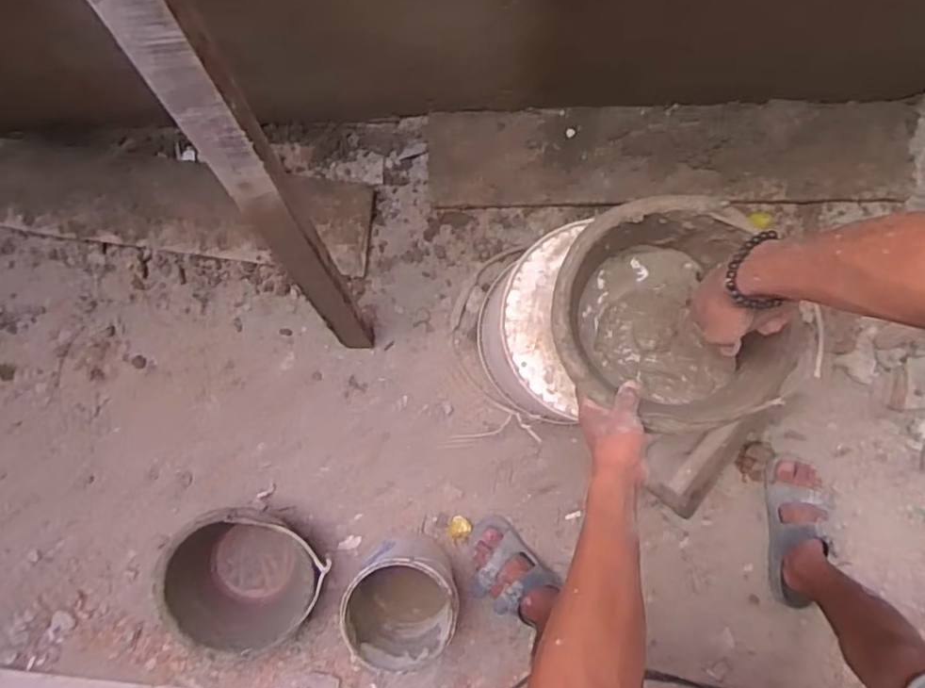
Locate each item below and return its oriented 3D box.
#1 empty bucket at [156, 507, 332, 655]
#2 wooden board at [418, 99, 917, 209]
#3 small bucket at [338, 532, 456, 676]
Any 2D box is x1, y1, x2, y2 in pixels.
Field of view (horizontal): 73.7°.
[{"bbox_3d":[-0.373,0.396,1.084,0.279,0.182,0.223,-2,88,2],"label":"empty bucket"},{"bbox_3d":[0.378,-0.351,1.138,0.867,0.052,0.177,0,88,2],"label":"wooden board"},{"bbox_3d":[-0.100,0.443,1.067,0.179,0.192,0.189,0,88,2],"label":"small bucket"}]

